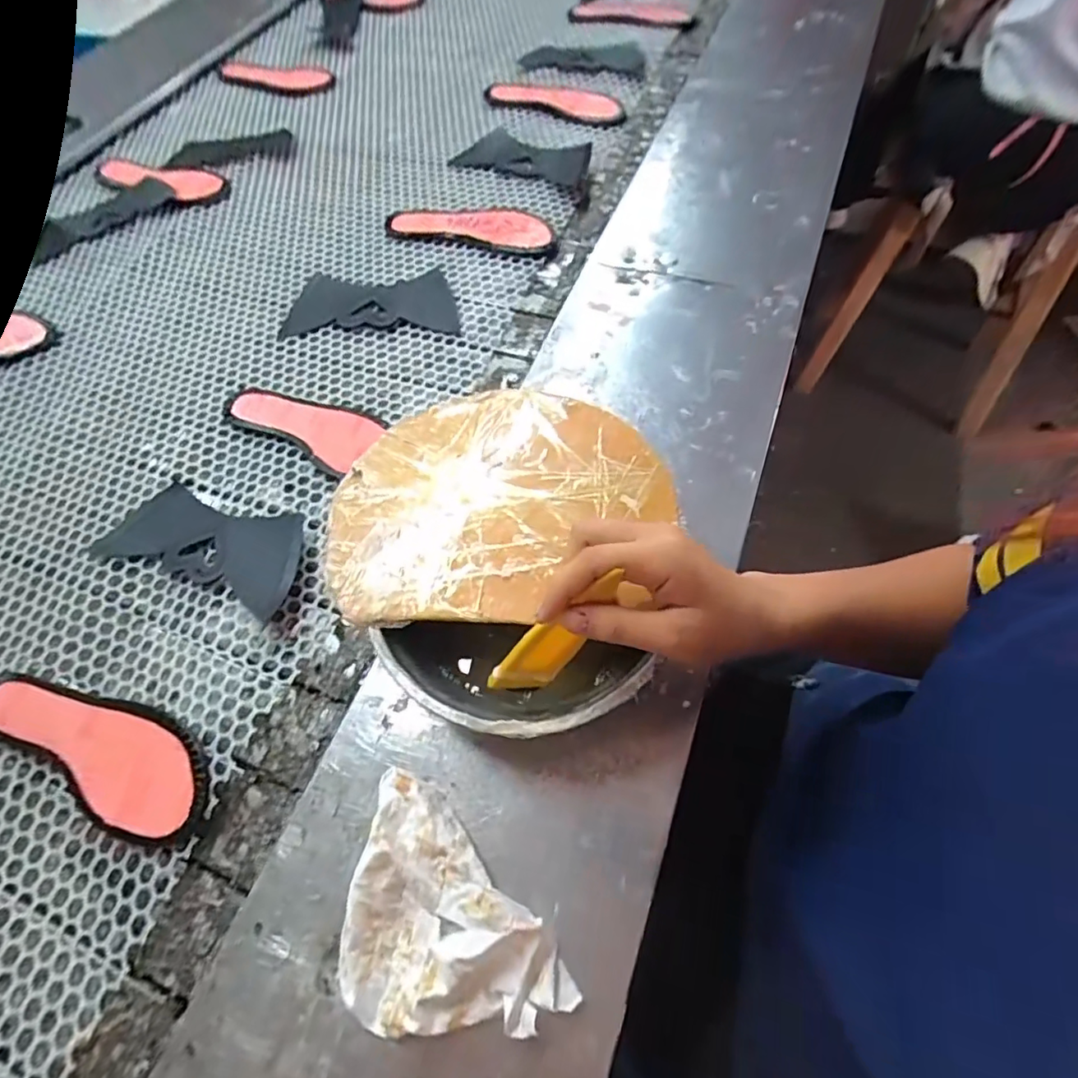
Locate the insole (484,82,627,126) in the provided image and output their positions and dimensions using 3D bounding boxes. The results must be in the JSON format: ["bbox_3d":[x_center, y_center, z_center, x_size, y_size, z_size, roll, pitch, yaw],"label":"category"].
[{"bbox_3d":[0.024,-0.680,0.860,0.231,0.009,0.085,23,66,16],"label":"insole"}]

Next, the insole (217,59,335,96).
[{"bbox_3d":[-0.457,-0.821,0.982,0.241,0.007,0.102,24,66,16],"label":"insole"}]

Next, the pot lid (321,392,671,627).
[{"bbox_3d":[-0.028,-0.033,0.404,0.233,0.009,0.188,0,61,4],"label":"pot lid"}]

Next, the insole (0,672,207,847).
[{"bbox_3d":[-0.335,0.154,0.424,0.216,0.027,0.073,22,65,15],"label":"insole"}]

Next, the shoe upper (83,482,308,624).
[{"bbox_3d":[-0.300,0.001,0.512,0.192,0.015,0.091,19,64,14],"label":"shoe upper"}]

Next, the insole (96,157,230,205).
[{"bbox_3d":[-0.570,-0.536,0.822,0.248,0.024,0.068,16,64,13],"label":"insole"}]

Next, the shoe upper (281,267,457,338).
[{"bbox_3d":[-0.197,-0.282,0.664,0.207,0.009,0.110,-1,61,4],"label":"shoe upper"}]

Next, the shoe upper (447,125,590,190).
[{"bbox_3d":[-0.022,-0.544,0.789,0.192,0.014,0.119,16,61,10],"label":"shoe upper"}]

